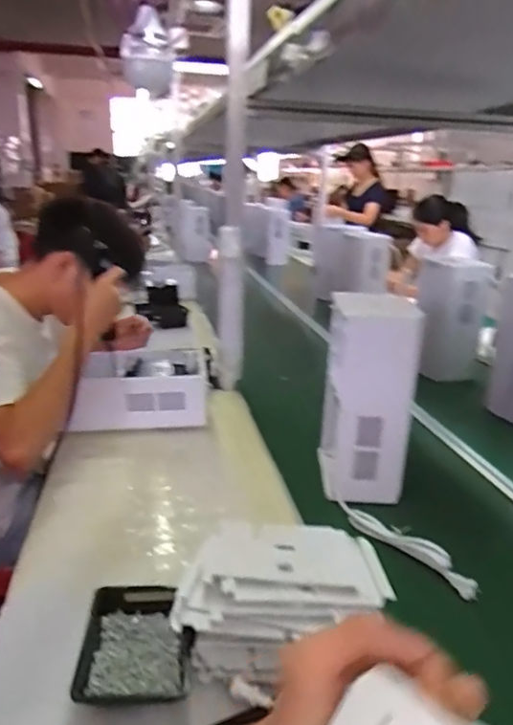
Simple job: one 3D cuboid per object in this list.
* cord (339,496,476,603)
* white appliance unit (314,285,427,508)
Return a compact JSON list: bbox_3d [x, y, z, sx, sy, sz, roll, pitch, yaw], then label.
[{"bbox_3d":[0.240,0.298,0.944,0.041,0.039,0.304,-14,24,-37],"label":"cord"},{"bbox_3d":[0.220,0.061,1.131,0.143,0.379,0.218,1,19,2],"label":"white appliance unit"}]

